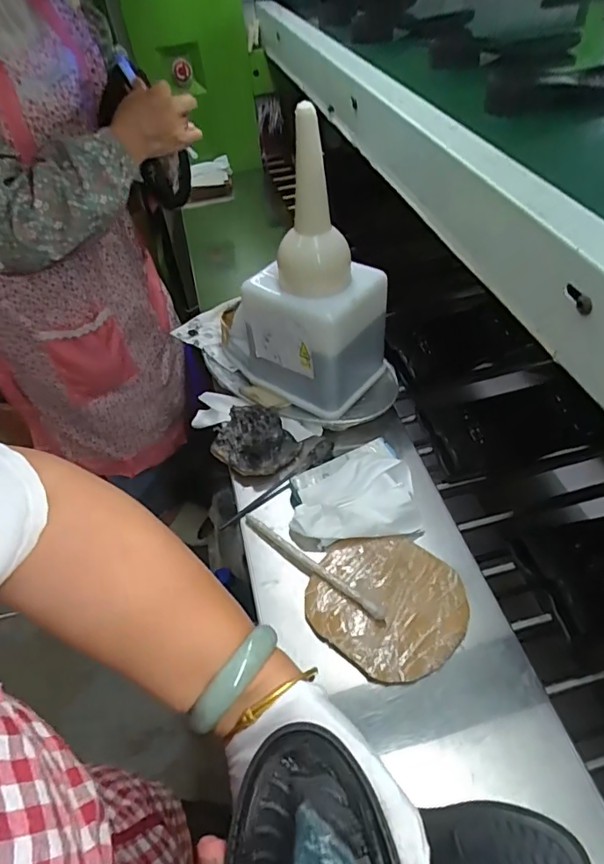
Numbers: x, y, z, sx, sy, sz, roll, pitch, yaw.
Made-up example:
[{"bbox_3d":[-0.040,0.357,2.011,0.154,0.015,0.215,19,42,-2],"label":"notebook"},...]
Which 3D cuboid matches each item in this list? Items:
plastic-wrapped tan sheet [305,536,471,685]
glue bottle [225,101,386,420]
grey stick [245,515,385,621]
[{"bbox_3d":[0.087,0.173,0.533,0.153,0.010,0.142,31,57,30],"label":"plastic-wrapped tan sheet"},{"bbox_3d":[0.002,-0.199,0.661,0.162,0.311,0.206,-31,51,-22],"label":"glue bottle"},{"bbox_3d":[0.007,0.141,0.560,0.192,0.010,0.017,29,56,29],"label":"grey stick"}]

